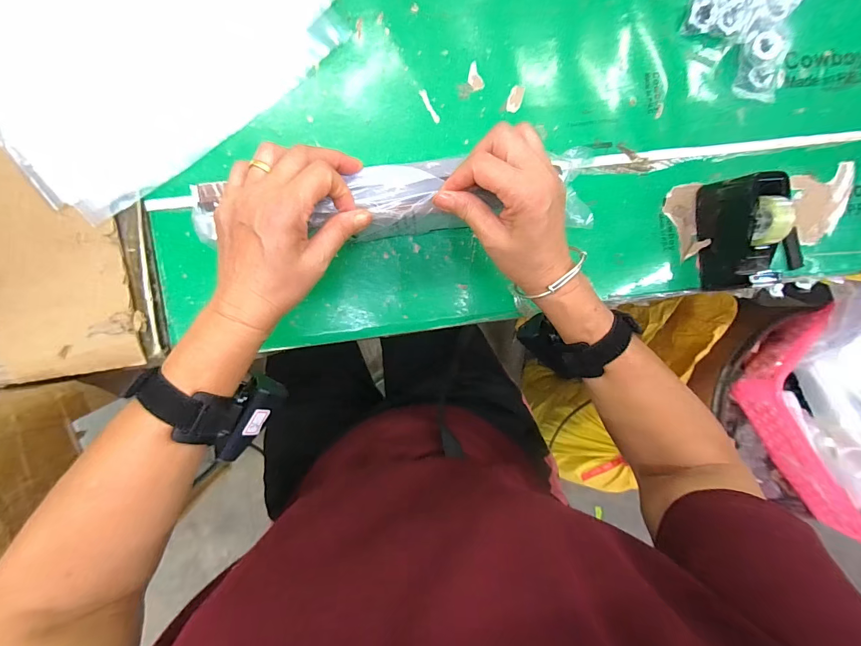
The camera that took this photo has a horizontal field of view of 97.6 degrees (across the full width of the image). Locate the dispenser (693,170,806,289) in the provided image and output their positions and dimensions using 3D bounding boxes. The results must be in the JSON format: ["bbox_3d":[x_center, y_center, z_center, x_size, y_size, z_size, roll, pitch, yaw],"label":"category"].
[{"bbox_3d":[0.329,-0.095,0.394,0.047,0.072,0.114,-8,96,-5],"label":"dispenser"}]

